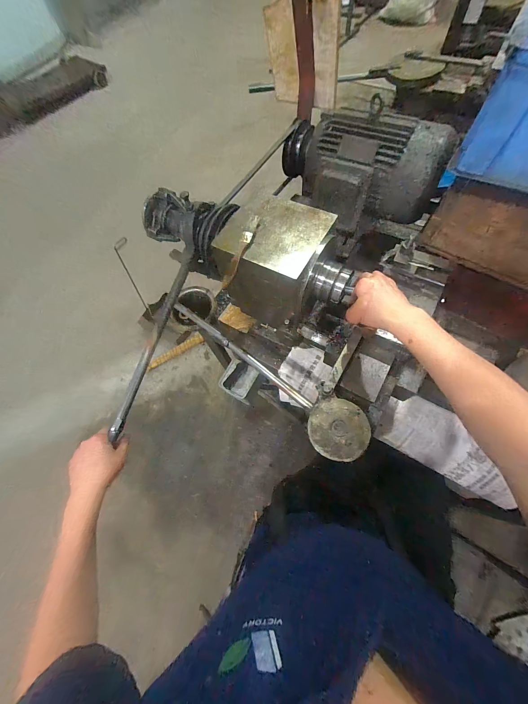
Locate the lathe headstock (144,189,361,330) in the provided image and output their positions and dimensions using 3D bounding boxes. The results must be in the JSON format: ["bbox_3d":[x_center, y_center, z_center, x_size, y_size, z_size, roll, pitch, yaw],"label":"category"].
[{"bbox_3d":[-0.055,-0.205,0.544,0.456,0.154,0.176,25,69,18],"label":"lathe headstock"}]

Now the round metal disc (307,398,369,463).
[{"bbox_3d":[0.126,0.129,0.448,0.096,0.020,0.098,-2,66,5],"label":"round metal disc"}]

